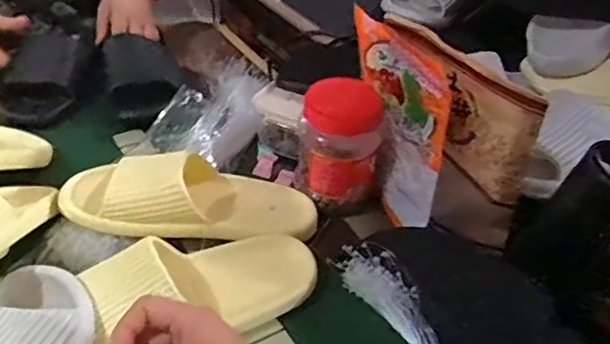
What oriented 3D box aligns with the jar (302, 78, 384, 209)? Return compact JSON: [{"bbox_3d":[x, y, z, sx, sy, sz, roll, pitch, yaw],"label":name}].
[{"bbox_3d":[0.041,-0.035,0.683,0.086,0.123,0.090,3,39,-2],"label":"jar"}]

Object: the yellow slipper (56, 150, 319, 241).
[{"bbox_3d":[-0.114,0.024,0.624,0.264,0.065,0.099,6,37,-18],"label":"yellow slipper"}]

